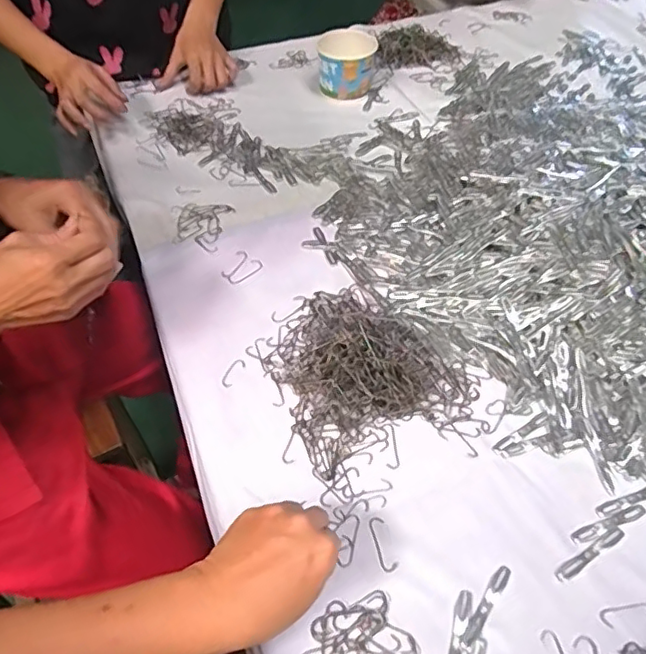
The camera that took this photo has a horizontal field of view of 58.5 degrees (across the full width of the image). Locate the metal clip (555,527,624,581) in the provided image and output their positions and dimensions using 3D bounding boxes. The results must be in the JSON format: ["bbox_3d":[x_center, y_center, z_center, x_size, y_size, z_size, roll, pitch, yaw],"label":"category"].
[{"bbox_3d":[0.213,0.180,0.459,0.069,0.004,0.011,-24,54,-20],"label":"metal clip"}]

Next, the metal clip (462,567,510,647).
[{"bbox_3d":[0.124,0.209,0.433,0.010,0.004,0.067,30,55,22],"label":"metal clip"}]

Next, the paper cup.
[{"bbox_3d":[0.037,-0.405,0.903,0.087,0.083,0.088,1,50,-1],"label":"paper cup"}]

